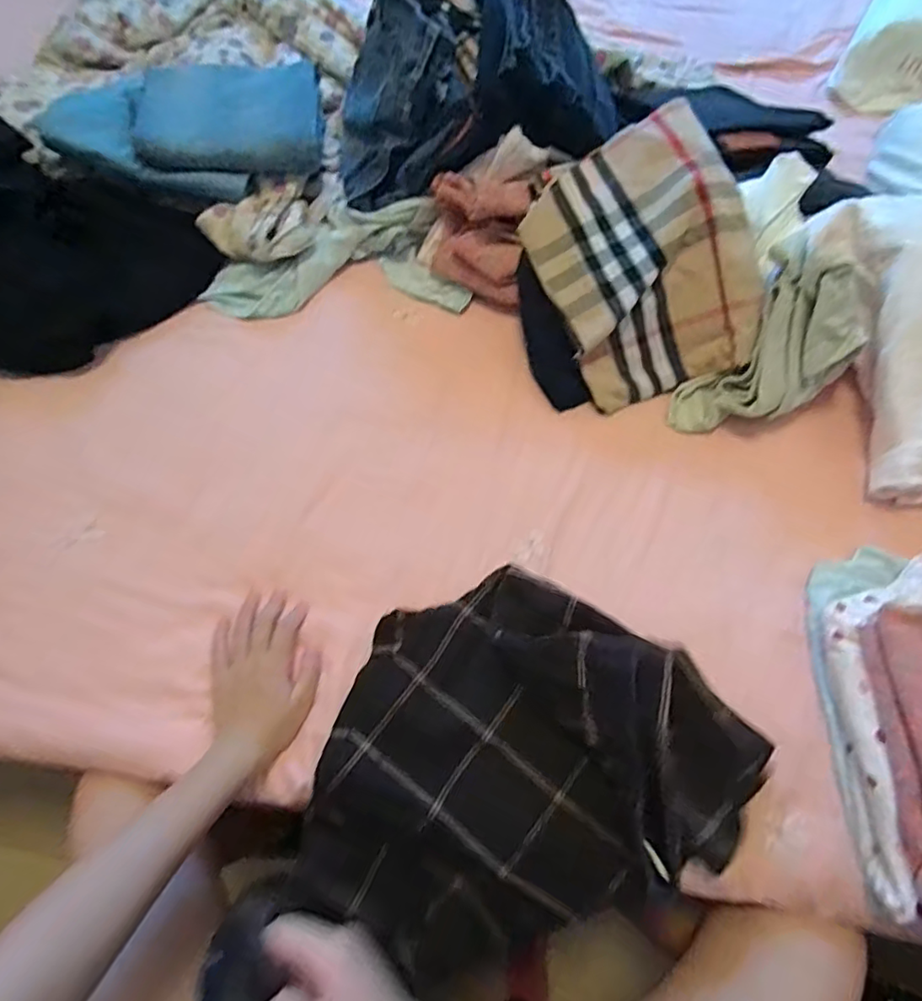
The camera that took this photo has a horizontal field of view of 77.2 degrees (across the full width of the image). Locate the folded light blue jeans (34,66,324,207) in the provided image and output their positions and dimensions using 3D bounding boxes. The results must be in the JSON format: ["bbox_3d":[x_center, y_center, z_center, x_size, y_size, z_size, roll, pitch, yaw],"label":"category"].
[{"bbox_3d":[-0.359,-0.485,0.760,0.338,0.059,0.184,-2,65,-2],"label":"folded light blue jeans"}]

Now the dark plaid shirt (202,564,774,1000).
[{"bbox_3d":[0.045,0.256,0.474,0.329,0.131,0.353,22,67,10],"label":"dark plaid shirt"}]

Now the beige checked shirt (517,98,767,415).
[{"bbox_3d":[0.206,-0.260,0.655,0.210,0.160,0.278,-24,68,-11],"label":"beige checked shirt"}]

